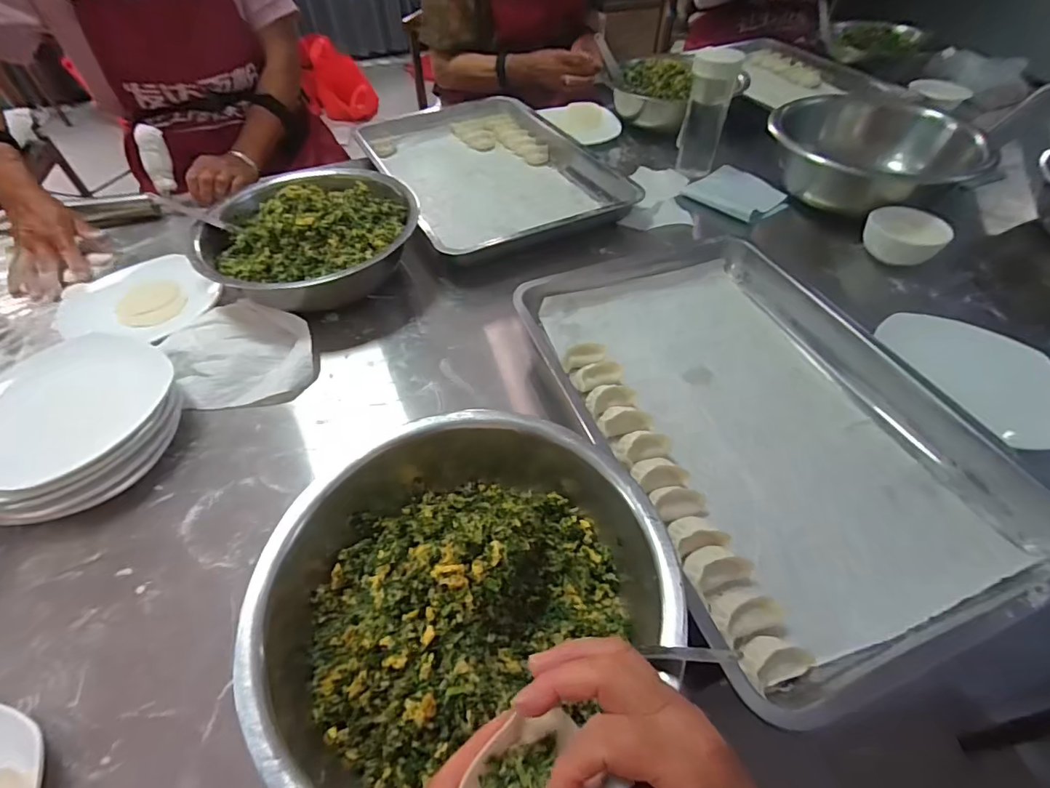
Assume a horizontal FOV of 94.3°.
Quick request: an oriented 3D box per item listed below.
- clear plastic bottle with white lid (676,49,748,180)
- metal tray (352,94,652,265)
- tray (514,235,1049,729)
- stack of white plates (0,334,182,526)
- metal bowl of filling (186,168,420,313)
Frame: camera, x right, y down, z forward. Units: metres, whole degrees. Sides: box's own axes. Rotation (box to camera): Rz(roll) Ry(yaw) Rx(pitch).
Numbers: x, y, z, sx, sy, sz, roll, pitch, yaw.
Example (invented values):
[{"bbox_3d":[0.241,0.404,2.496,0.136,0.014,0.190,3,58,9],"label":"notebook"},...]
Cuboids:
[{"bbox_3d":[0.304,-0.464,0.820,0.071,0.182,0.070,13,51,14],"label":"clear plastic bottle with white lid"},{"bbox_3d":[-0.078,-0.422,0.889,0.349,0.048,0.567,-22,51,-16],"label":"metal tray"},{"bbox_3d":[0.233,0.016,0.513,0.348,0.065,0.490,-17,50,-12],"label":"tray"},{"bbox_3d":[-0.450,0.031,0.485,0.171,0.073,0.193,26,54,23],"label":"stack of white plates"},{"bbox_3d":[-0.287,-0.209,0.661,0.272,0.116,0.227,-3,49,0],"label":"metal bowl of filling"}]

